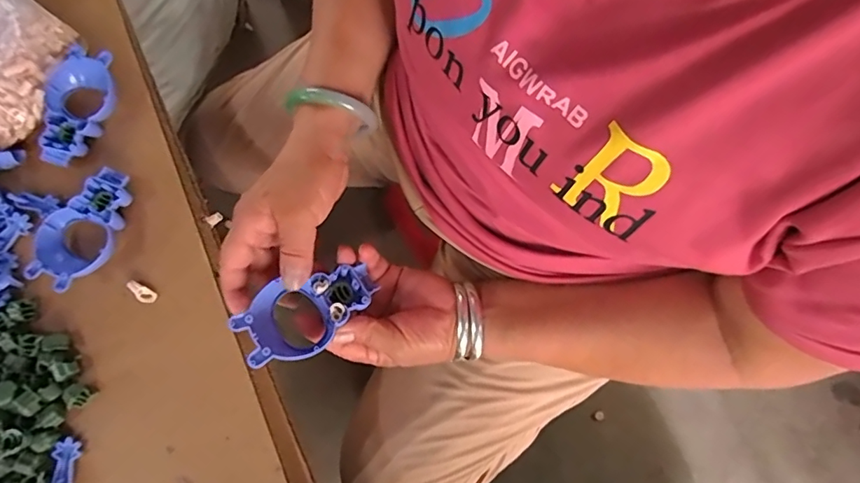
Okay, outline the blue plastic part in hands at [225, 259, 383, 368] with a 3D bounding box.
[{"bbox_3d":[-0.088,0.051,0.362,0.100,0.015,0.057,-28,74,-31],"label":"blue plastic part in hands"}]

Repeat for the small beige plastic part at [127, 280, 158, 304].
[{"bbox_3d":[-0.239,0.042,0.414,0.027,0.006,0.012,36,77,-4],"label":"small beige plastic part"}]

